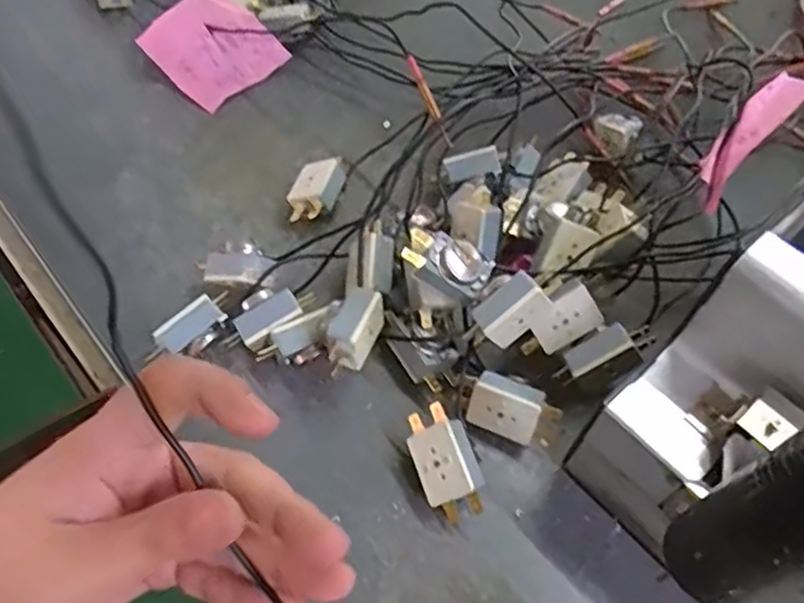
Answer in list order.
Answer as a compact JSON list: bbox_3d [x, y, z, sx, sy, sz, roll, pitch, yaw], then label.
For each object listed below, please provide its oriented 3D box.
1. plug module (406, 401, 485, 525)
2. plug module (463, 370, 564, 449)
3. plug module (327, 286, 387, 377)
[{"bbox_3d":[0.025,0.086,0.348,0.032,0.024,0.056,-35,66,12],"label":"plug module"},{"bbox_3d":[0.060,0.060,0.367,0.052,0.030,0.018,25,24,14],"label":"plug module"},{"bbox_3d":[-0.025,0.016,0.358,0.022,0.024,0.048,22,56,10],"label":"plug module"}]

